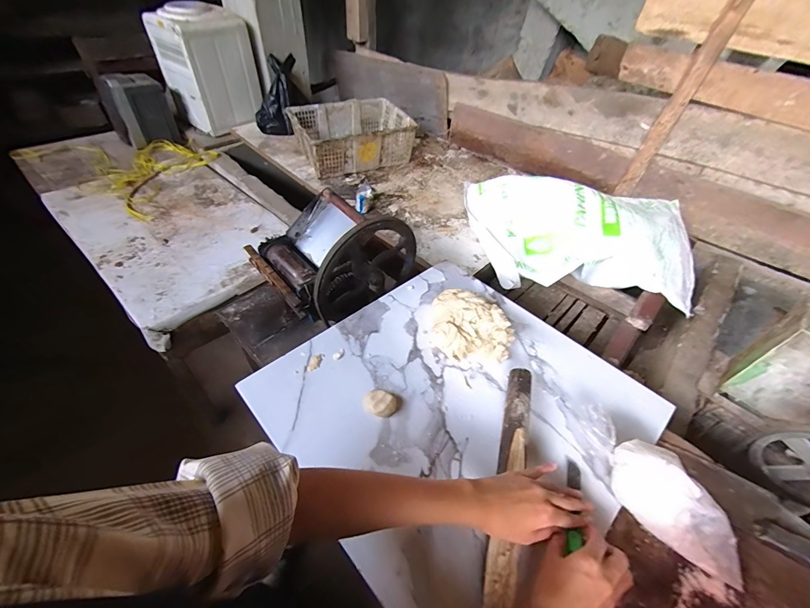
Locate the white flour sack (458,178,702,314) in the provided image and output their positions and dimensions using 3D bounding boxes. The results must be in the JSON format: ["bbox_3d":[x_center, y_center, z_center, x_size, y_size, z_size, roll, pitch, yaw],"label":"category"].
[{"bbox_3d":[0.535,-0.217,1.073,0.676,0.188,0.419,7,48,1],"label":"white flour sack"}]

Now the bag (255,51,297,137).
[{"bbox_3d":[-0.582,-0.952,1.579,0.180,0.342,0.117,8,3,3],"label":"bag"}]

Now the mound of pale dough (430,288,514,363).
[{"bbox_3d":[0.123,0.030,0.624,0.153,0.065,0.136,3,45,-1],"label":"mound of pale dough"}]

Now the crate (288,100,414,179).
[{"bbox_3d":[-0.225,-0.724,1.521,0.472,0.166,0.365,-15,51,-18],"label":"crate"}]

